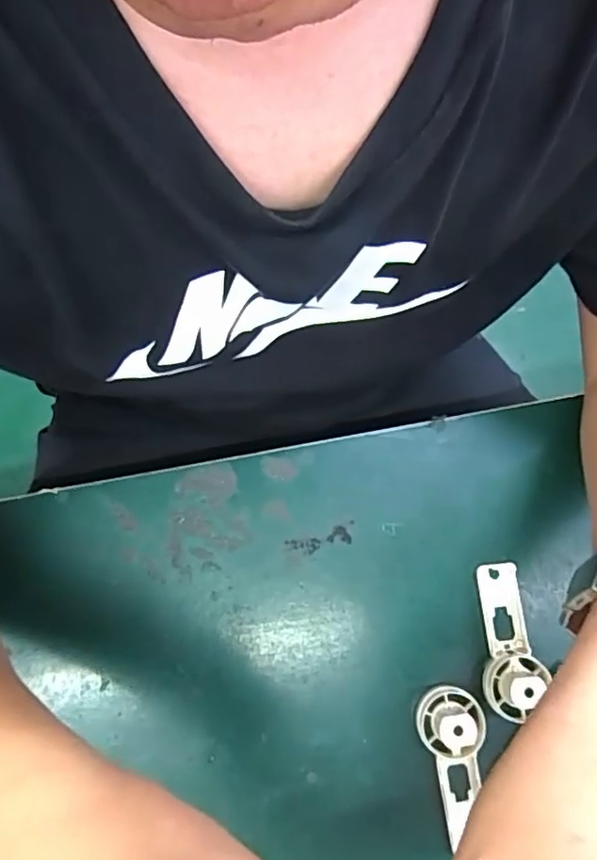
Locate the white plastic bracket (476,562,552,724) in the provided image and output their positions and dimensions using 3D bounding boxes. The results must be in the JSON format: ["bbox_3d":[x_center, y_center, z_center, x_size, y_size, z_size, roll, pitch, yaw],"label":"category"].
[{"bbox_3d":[0.132,0.129,0.365,0.033,0.023,0.089,2,65,0],"label":"white plastic bracket"}]

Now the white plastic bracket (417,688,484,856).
[{"bbox_3d":[0.091,0.199,0.345,0.038,0.025,0.083,4,77,0],"label":"white plastic bracket"}]

